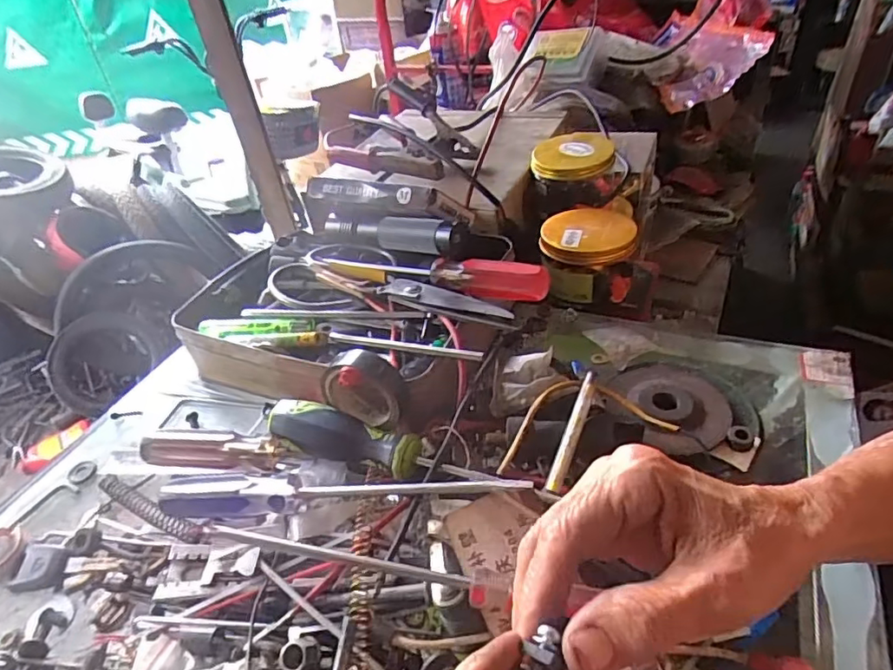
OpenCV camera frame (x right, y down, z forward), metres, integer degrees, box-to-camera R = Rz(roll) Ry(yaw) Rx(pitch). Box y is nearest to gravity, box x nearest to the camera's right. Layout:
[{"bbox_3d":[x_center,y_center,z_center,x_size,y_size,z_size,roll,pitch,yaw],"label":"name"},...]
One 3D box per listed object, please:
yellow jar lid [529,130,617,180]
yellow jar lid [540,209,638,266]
[{"bbox_3d":[0.127,-0.189,0.575,0.079,0.018,0.087,-4,39,4],"label":"yellow jar lid"},{"bbox_3d":[0.127,-0.092,0.498,0.080,0.018,0.083,7,41,17],"label":"yellow jar lid"}]

